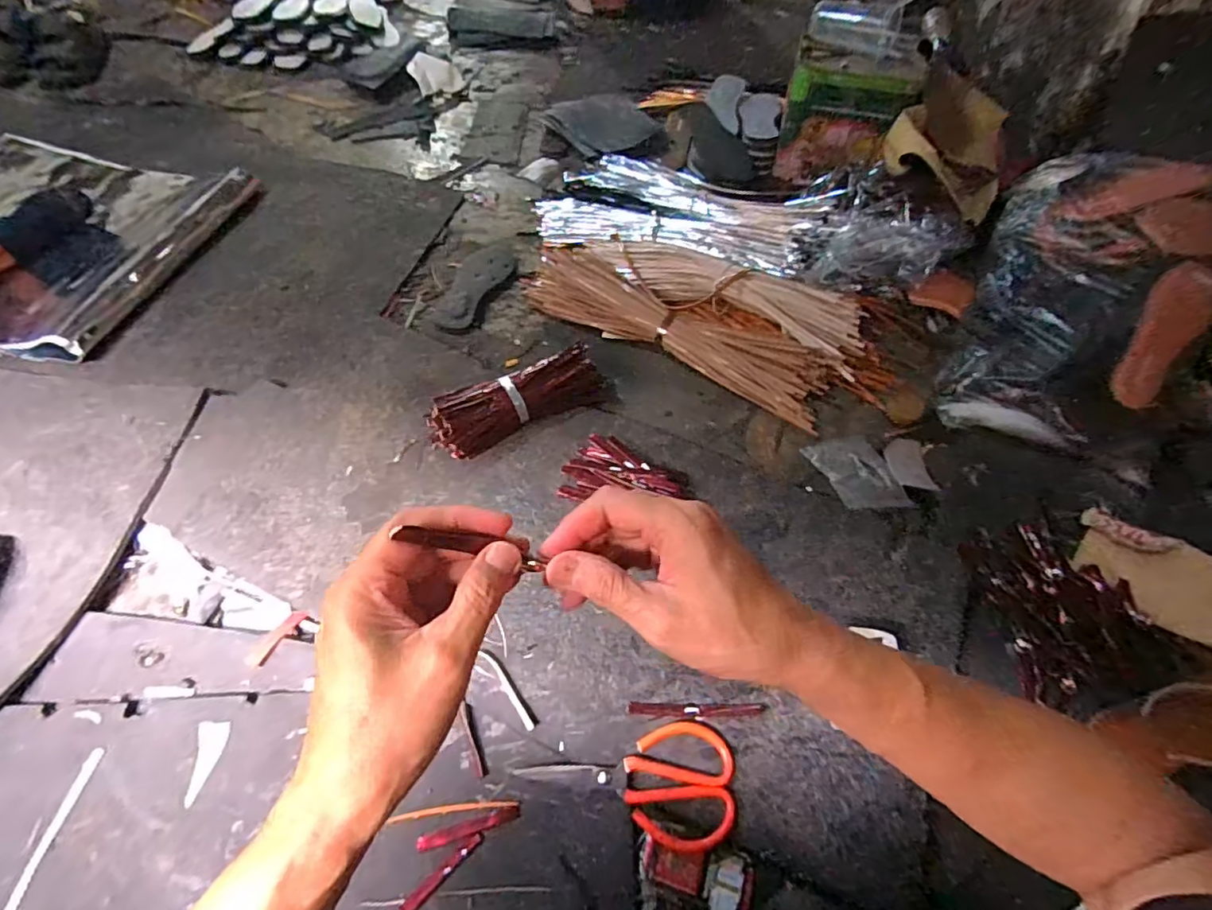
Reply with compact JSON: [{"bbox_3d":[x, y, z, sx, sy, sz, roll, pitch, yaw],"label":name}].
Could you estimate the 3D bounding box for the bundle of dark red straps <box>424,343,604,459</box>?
[{"bbox_3d":[-0.131,-0.083,0.827,0.263,0.076,0.080,-26,62,-18],"label":"bundle of dark red straps"}]

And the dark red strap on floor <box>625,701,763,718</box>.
[{"bbox_3d":[0.101,0.284,0.619,0.151,0.009,0.014,3,58,-4],"label":"dark red strap on floor"}]

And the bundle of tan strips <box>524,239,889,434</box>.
[{"bbox_3d":[0.175,-0.250,0.947,0.616,0.079,0.242,30,60,12],"label":"bundle of tan strips"}]

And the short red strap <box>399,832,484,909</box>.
[{"bbox_3d":[-0.161,0.412,0.549,0.015,0.004,0.090,41,60,21],"label":"short red strap"}]

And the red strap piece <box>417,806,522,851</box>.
[{"bbox_3d":[-0.139,0.382,0.570,0.103,0.004,0.015,-13,61,-13],"label":"red strap piece"}]

